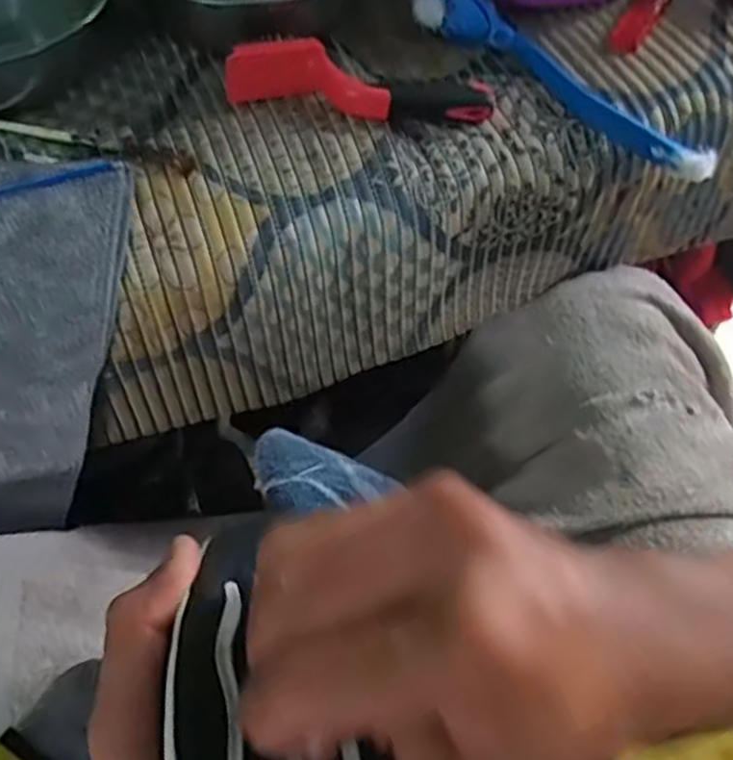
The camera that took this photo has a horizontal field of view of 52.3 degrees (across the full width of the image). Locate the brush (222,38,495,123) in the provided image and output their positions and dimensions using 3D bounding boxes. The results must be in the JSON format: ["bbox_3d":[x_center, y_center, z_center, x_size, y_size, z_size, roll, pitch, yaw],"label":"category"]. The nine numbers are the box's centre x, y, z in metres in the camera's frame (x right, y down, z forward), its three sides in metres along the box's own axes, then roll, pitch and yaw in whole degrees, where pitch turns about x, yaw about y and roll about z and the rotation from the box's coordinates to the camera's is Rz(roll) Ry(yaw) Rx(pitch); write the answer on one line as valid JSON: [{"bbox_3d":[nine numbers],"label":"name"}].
[{"bbox_3d":[-0.004,-0.200,0.508,0.181,0.045,0.059,4,56,-14],"label":"brush"}]

